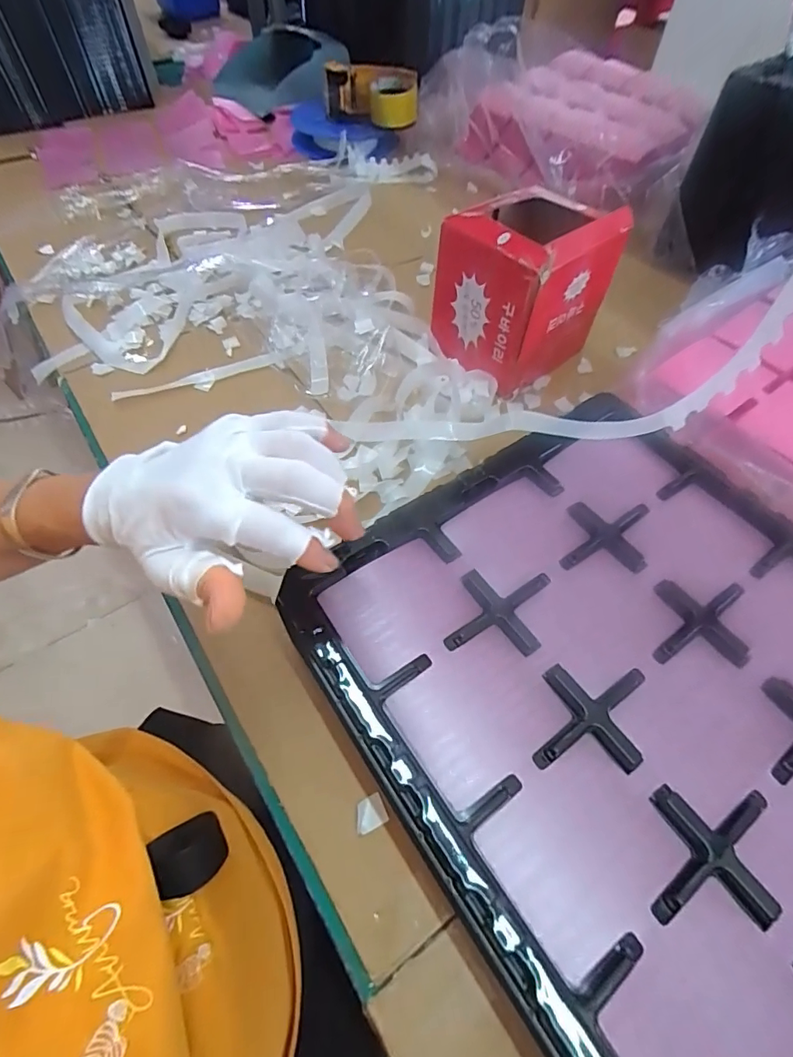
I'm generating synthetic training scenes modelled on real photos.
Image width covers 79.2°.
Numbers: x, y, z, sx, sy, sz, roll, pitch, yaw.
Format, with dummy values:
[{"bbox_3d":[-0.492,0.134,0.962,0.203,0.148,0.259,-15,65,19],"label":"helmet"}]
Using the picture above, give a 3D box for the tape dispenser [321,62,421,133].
[{"bbox_3d":[-0.045,-0.791,0.874,0.169,0.063,0.079,13,58,8],"label":"tape dispenser"}]

